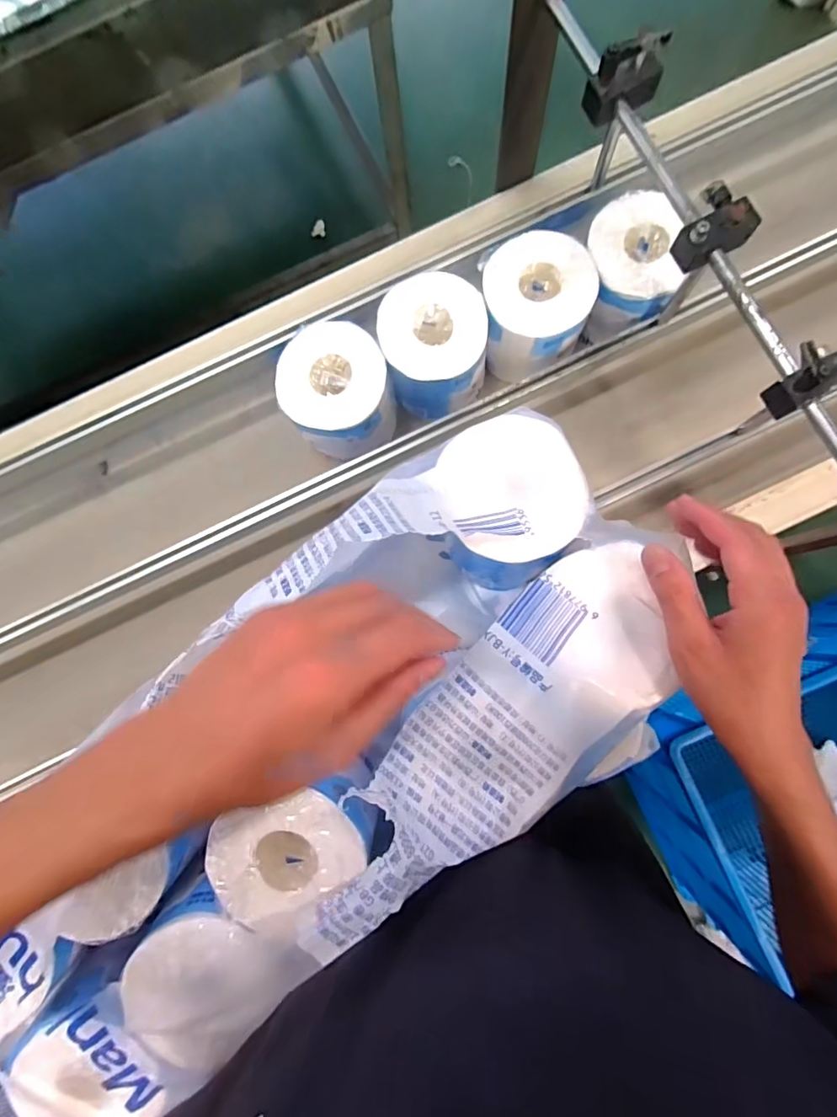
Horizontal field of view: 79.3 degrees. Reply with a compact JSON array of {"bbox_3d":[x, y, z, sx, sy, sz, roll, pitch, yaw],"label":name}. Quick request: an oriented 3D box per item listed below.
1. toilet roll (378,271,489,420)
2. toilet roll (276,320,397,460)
[{"bbox_3d":[0.017,-0.222,0.543,0.110,0.089,0.121,0,82,3],"label":"toilet roll"},{"bbox_3d":[-0.085,-0.174,0.547,0.108,0.096,0.116,0,82,3],"label":"toilet roll"}]

